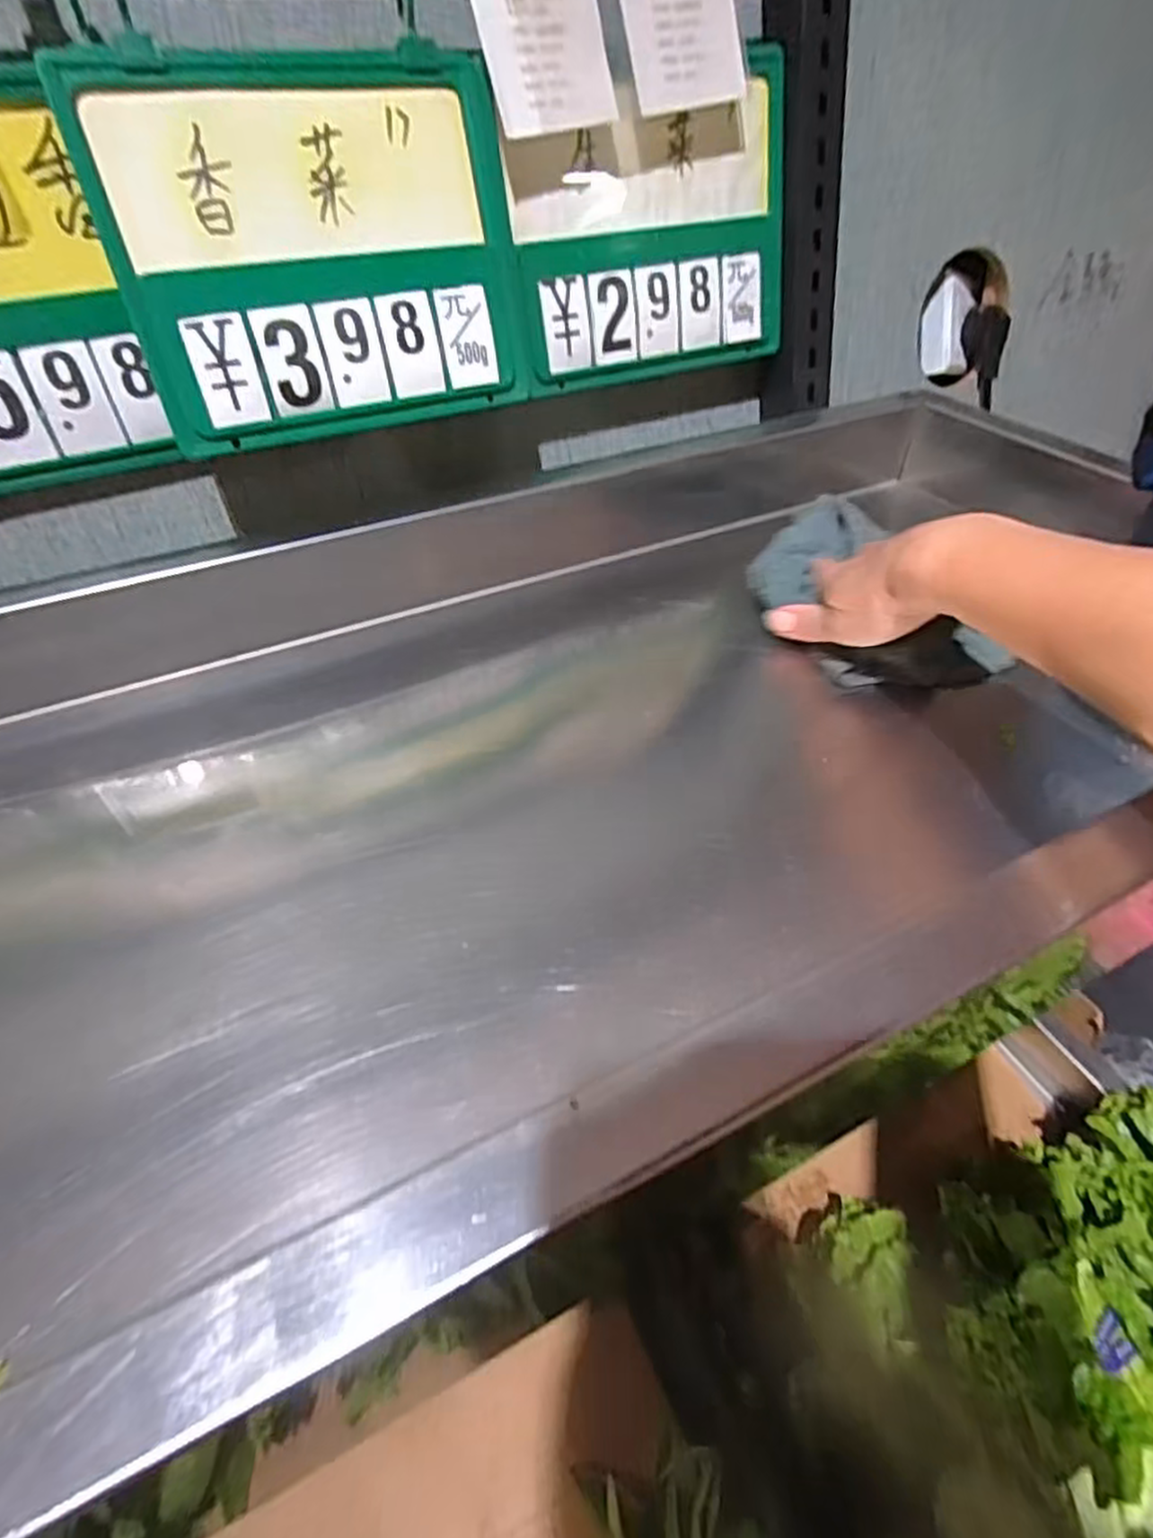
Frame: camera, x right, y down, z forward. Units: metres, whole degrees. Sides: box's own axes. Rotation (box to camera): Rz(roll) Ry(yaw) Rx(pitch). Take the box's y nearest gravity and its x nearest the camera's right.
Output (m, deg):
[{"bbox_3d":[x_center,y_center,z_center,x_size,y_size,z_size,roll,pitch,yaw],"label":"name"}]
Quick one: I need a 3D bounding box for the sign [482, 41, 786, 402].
[{"bbox_3d":[0.050,-0.356,0.478,0.205,0.163,0.015,-20,29,-17],"label":"sign"}]

